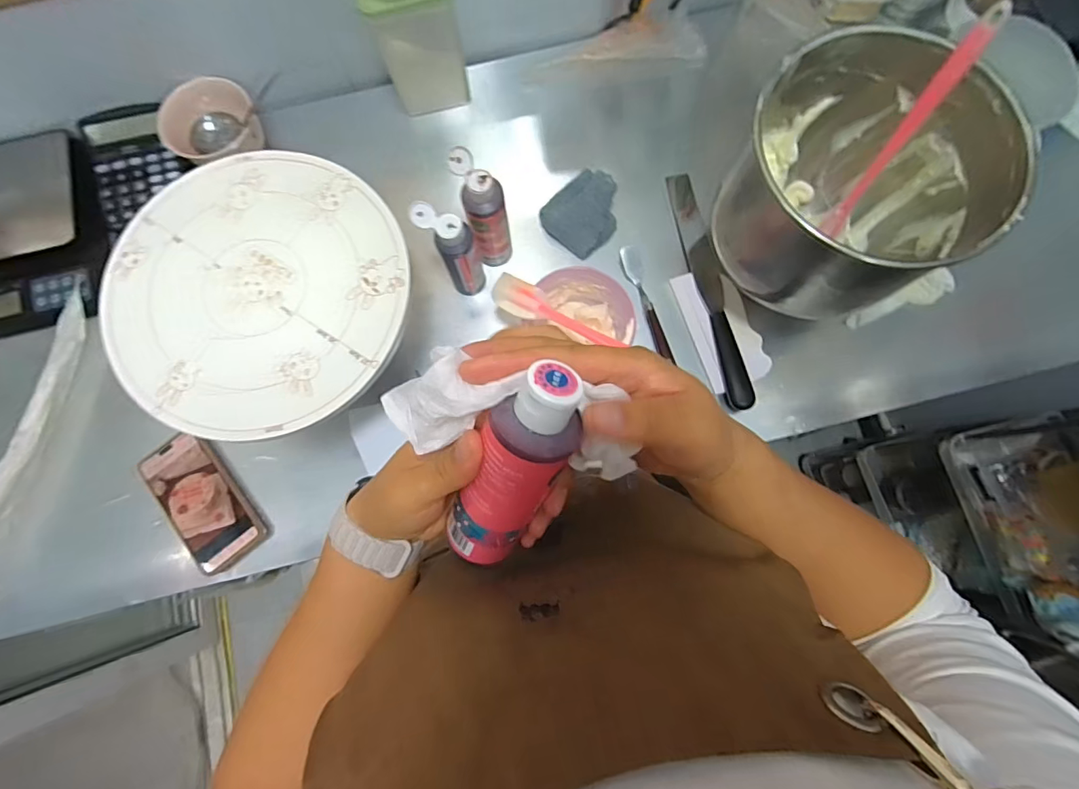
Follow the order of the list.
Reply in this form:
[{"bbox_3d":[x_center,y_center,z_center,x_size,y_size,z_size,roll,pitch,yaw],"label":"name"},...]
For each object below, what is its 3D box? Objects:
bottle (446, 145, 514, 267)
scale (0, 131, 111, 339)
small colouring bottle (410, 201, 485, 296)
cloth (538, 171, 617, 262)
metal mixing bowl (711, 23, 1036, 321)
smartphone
[{"bbox_3d":[-0.061,-0.206,0.550,0.048,0.149,0.059,-19,79,-2],"label":"bottle"},{"bbox_3d":[-0.651,-0.204,0.618,0.193,0.041,0.244,-17,79,-2],"label":"scale"},{"bbox_3d":[-0.096,-0.160,0.554,0.050,0.144,0.049,-23,80,-3],"label":"small colouring bottle"},{"bbox_3d":[0.059,-0.231,0.614,0.098,0.025,0.086,-42,81,-6],"label":"cloth"},{"bbox_3d":[0.303,-0.208,0.498,0.225,0.181,0.205,0,79,1],"label":"metal mixing bowl"},{"bbox_3d":[-0.387,0.121,0.555,0.082,0.014,0.161,-35,80,-5],"label":"smartphone"}]

